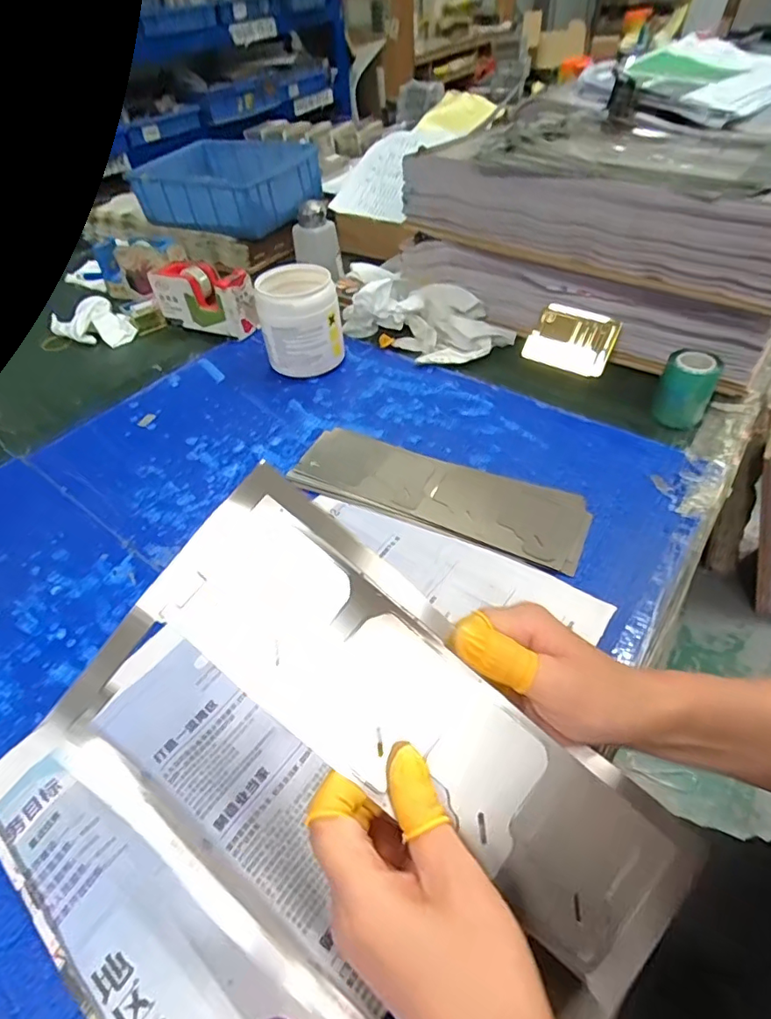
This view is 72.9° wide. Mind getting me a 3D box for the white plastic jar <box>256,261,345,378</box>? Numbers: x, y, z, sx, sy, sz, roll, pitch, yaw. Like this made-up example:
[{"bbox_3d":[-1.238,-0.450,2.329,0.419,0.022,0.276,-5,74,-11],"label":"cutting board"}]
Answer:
[{"bbox_3d":[-0.102,-0.224,0.632,0.090,0.110,0.079,-10,47,-5],"label":"white plastic jar"}]

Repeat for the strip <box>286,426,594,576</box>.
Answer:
[{"bbox_3d":[0.047,-0.019,0.495,0.276,0.009,0.088,17,51,20],"label":"strip"}]

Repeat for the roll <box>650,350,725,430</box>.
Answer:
[{"bbox_3d":[0.307,-0.124,0.532,0.049,0.067,0.046,-2,47,2],"label":"roll"}]

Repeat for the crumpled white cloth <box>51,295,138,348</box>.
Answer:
[{"bbox_3d":[-0.425,-0.271,0.756,0.112,0.048,0.069,25,53,25],"label":"crumpled white cloth"}]

